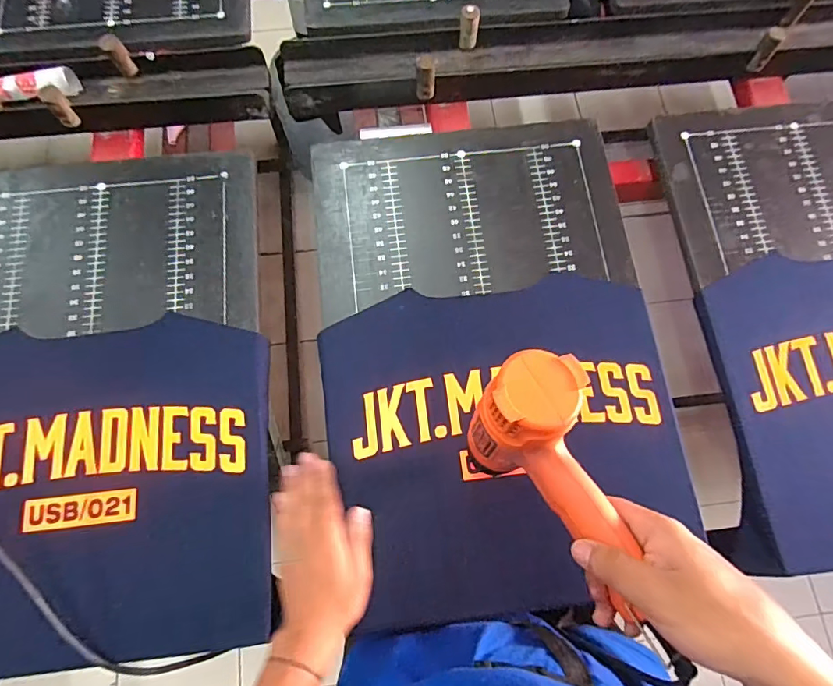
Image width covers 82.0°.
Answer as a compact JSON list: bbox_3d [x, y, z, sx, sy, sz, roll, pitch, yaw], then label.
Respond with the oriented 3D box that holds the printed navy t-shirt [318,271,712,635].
[{"bbox_3d":[0.102,0.103,0.541,0.387,0.028,0.350,-6,72,-3],"label":"printed navy t-shirt"}]

